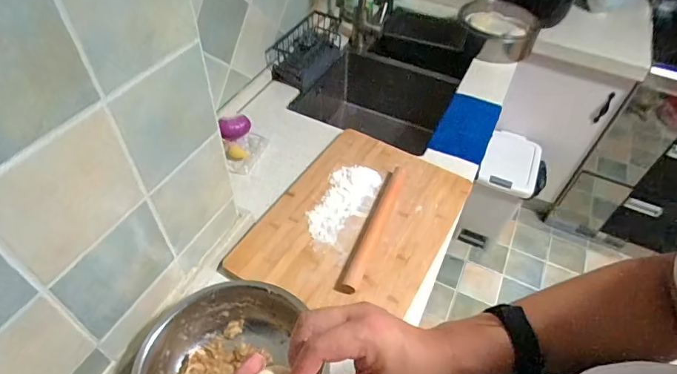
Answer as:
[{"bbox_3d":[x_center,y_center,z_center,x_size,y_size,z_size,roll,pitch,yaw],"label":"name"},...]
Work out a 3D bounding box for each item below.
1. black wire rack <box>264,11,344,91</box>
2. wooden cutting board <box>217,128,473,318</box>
[{"bbox_3d":[-0.093,-0.388,1.199,0.091,0.121,0.278,27,52,19],"label":"black wire rack"},{"bbox_3d":[0.040,0.060,0.823,0.319,0.020,0.437,25,52,18],"label":"wooden cutting board"}]

